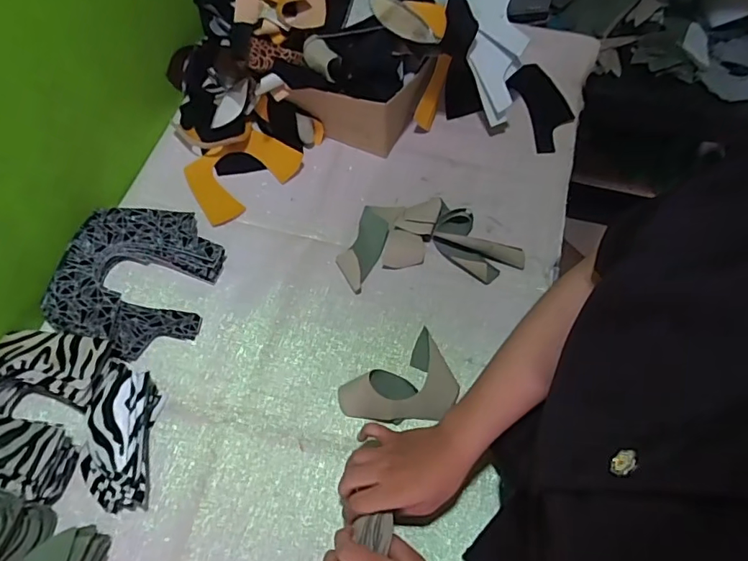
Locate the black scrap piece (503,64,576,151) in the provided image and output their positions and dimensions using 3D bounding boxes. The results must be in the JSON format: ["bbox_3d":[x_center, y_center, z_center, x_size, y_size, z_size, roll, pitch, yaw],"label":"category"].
[{"bbox_3d":[0.266,-0.273,0.803,0.085,0.010,0.159,-14,72,-16],"label":"black scrap piece"}]

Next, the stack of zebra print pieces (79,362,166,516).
[{"bbox_3d":[-0.273,0.157,0.551,0.071,0.051,0.160,-3,62,-3],"label":"stack of zebra print pieces"}]

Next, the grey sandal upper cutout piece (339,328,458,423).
[{"bbox_3d":[0.033,0.127,0.586,0.128,0.021,0.086,-30,67,-16],"label":"grey sandal upper cutout piece"}]

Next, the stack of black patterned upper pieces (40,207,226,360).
[{"bbox_3d":[-0.295,-0.006,0.647,0.186,0.031,0.194,8,62,3],"label":"stack of black patterned upper pieces"}]

